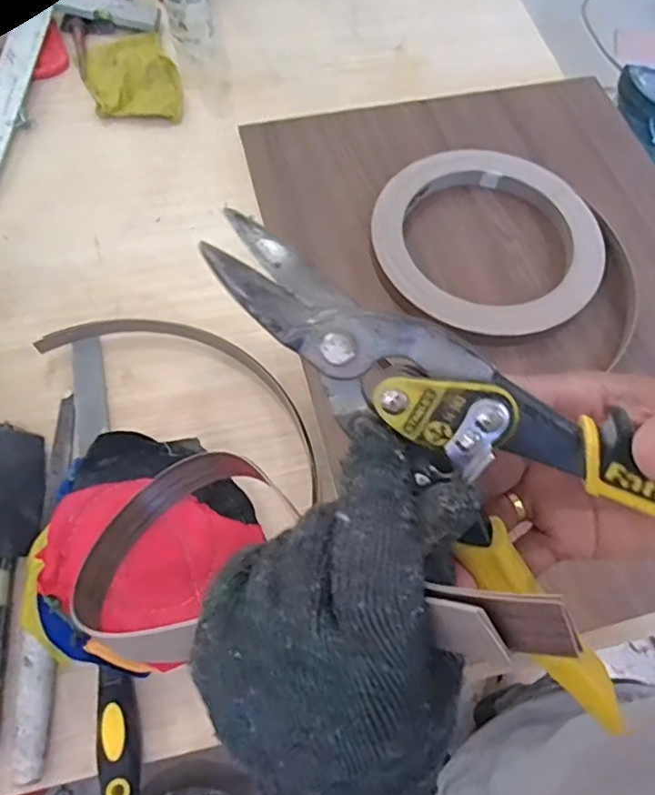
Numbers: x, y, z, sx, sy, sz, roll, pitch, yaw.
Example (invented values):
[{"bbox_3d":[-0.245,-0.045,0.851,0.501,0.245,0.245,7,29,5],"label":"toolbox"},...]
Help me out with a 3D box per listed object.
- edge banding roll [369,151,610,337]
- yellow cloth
[{"bbox_3d":[0.169,-0.162,0.624,0.233,0.033,0.225,1,65,-3],"label":"edge banding roll"},{"bbox_3d":[-0.243,-0.399,0.749,0.106,0.013,0.160,-20,67,-12],"label":"yellow cloth"}]

